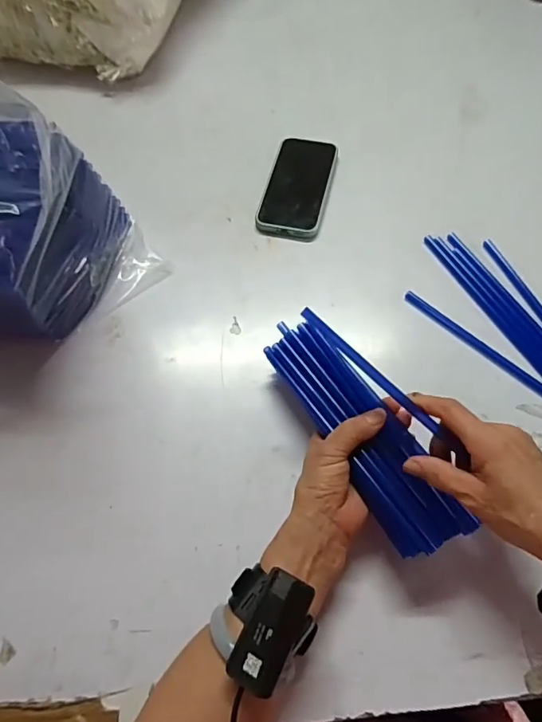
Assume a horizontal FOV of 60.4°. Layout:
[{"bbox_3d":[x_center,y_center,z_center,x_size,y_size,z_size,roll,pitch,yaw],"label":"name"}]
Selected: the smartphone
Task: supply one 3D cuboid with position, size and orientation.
[{"bbox_3d":[0.035,-0.221,0.591,0.079,0.015,0.163,11,64,7],"label":"smartphone"}]

